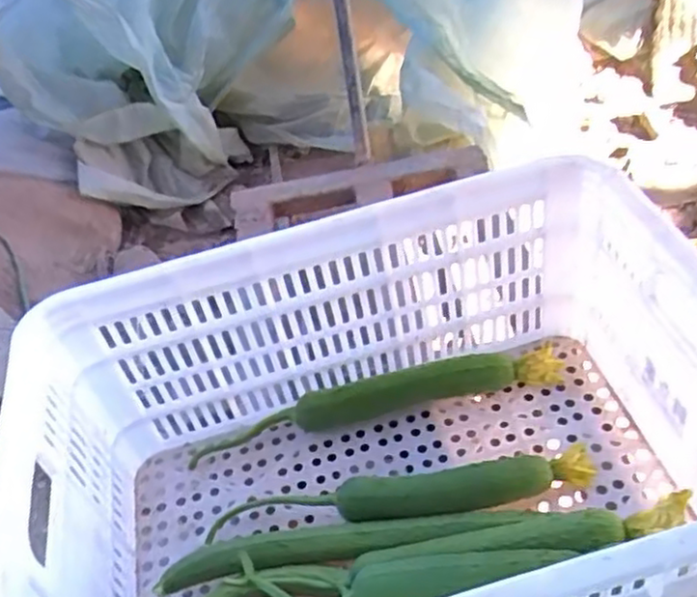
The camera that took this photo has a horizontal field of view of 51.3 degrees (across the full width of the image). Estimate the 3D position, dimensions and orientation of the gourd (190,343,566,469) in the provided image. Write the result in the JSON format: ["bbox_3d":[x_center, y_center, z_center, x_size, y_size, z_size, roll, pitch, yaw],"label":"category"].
[{"bbox_3d":[0.031,0.117,0.865,0.444,0.078,0.049,-8,44,-3],"label":"gourd"}]

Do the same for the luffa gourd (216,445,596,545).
[{"bbox_3d":[0.052,0.208,0.771,0.411,0.074,0.067,-4,44,1],"label":"luffa gourd"}]

